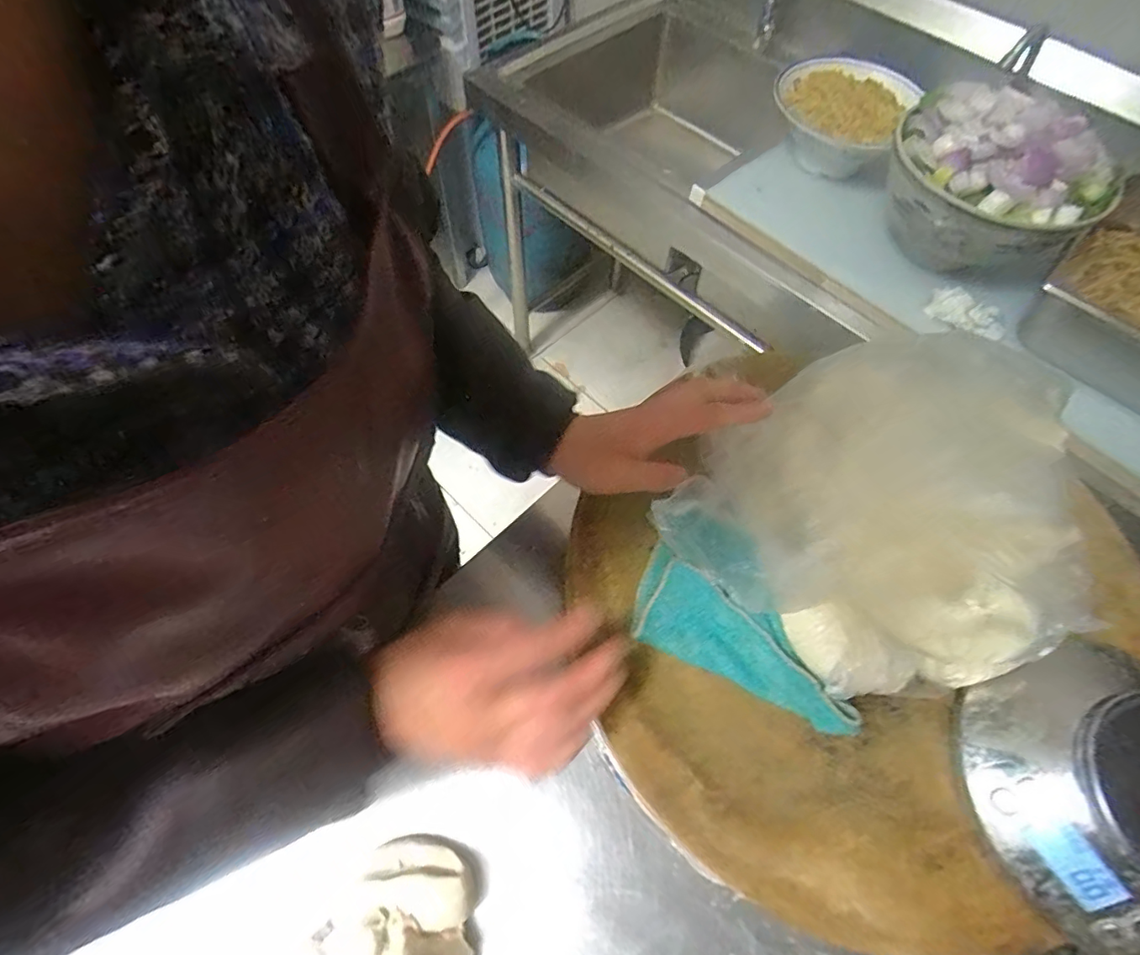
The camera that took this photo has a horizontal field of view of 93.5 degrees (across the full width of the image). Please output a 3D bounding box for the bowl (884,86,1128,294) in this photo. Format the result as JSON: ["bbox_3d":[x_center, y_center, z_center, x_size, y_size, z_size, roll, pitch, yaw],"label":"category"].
[{"bbox_3d":[0.506,-0.361,0.665,0.220,0.147,0.202,1,63,-1],"label":"bowl"}]

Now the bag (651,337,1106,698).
[{"bbox_3d":[0.215,0.010,0.373,0.227,0.115,0.221,36,67,16],"label":"bag"}]

